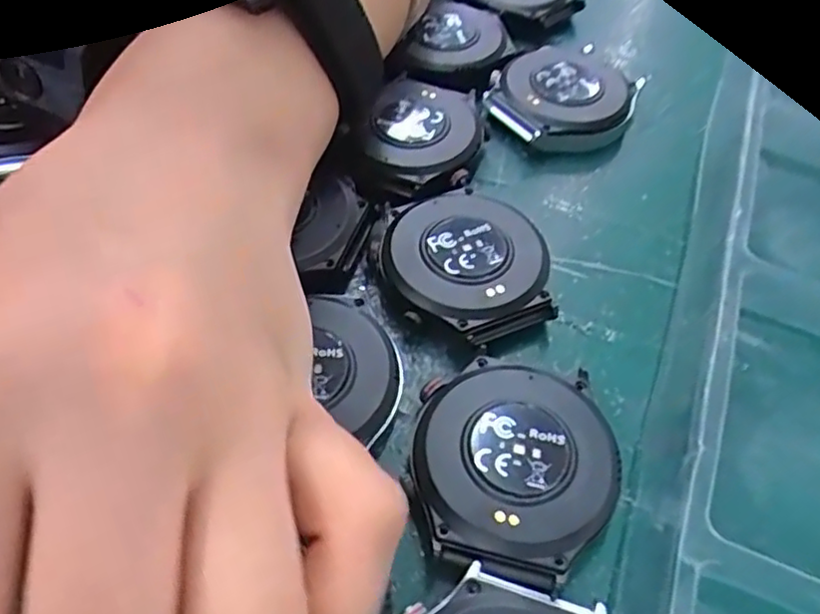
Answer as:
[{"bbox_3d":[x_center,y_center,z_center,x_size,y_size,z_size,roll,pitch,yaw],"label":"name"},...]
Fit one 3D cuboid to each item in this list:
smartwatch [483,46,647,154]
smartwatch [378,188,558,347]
[{"bbox_3d":[0.050,-0.070,0.229,0.049,0.012,0.043,-33,62,-26],"label":"smartwatch"},{"bbox_3d":[0.015,-0.011,0.180,0.040,0.010,0.046,-19,56,-17],"label":"smartwatch"}]

